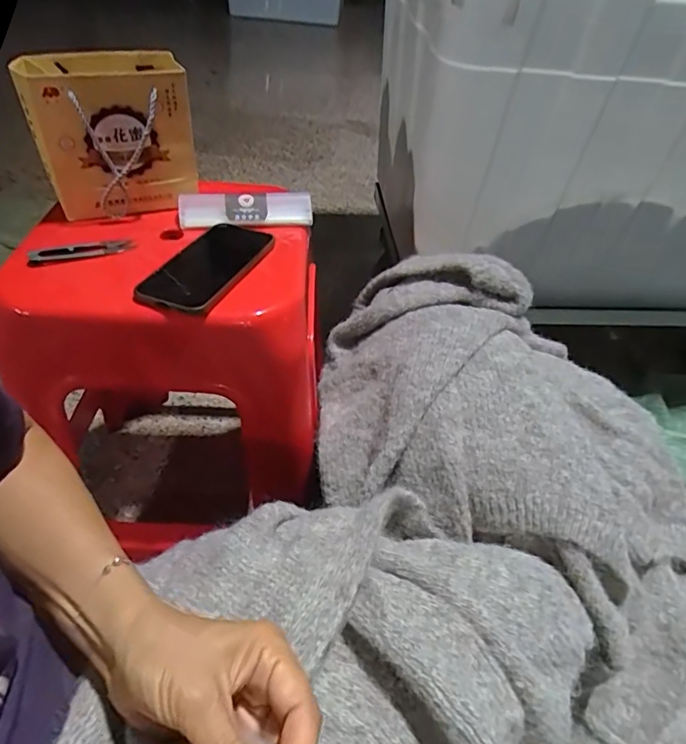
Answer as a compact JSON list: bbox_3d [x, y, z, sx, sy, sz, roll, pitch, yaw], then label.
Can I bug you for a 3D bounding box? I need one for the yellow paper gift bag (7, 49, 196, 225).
[{"bbox_3d":[-0.254,-0.266,0.593,0.158,0.144,0.095,-9,44,-14],"label":"yellow paper gift bag"}]

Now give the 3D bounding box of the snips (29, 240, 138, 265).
[{"bbox_3d":[-0.271,-0.126,0.547,0.099,0.016,0.011,-21,49,-25],"label":"snips"}]

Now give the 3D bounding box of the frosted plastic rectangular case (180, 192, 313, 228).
[{"bbox_3d":[-0.114,-0.189,0.616,0.151,0.027,0.034,-2,43,-8],"label":"frosted plastic rectangular case"}]

